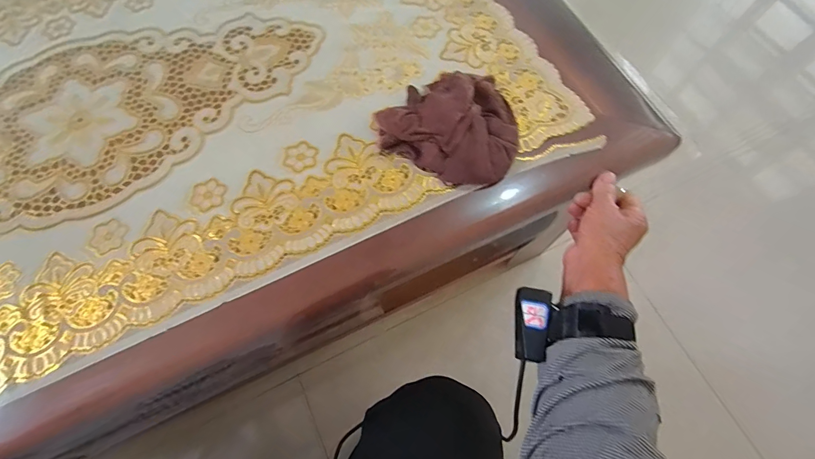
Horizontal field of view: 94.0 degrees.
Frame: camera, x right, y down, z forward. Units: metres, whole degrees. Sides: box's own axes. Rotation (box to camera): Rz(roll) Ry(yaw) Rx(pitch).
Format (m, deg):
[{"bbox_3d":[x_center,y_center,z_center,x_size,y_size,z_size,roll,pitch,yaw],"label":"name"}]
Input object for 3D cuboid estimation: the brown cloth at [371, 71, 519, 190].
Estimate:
[{"bbox_3d":[0.060,-0.138,0.471,0.172,0.039,0.152,28,72,9],"label":"brown cloth"}]

